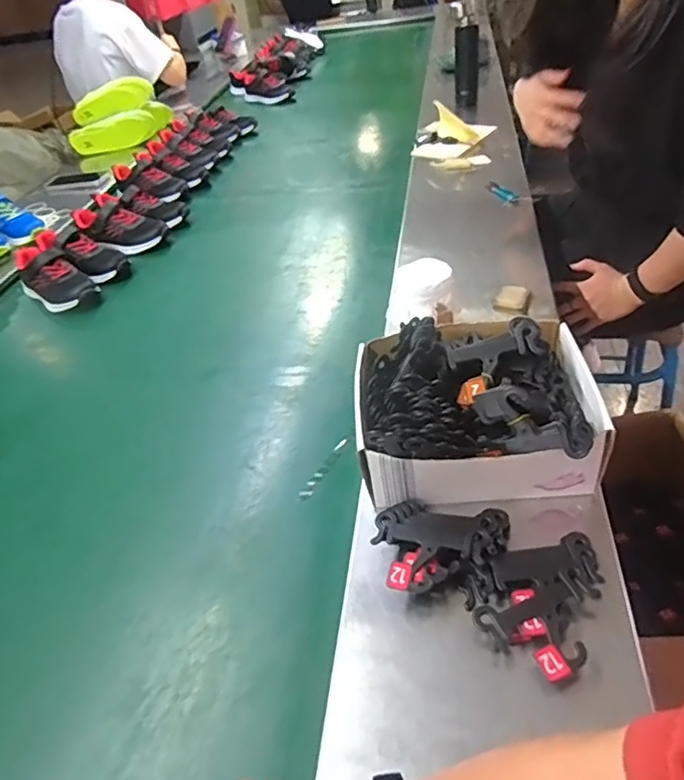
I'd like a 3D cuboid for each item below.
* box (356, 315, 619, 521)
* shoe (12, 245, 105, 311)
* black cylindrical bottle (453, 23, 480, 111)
[{"bbox_3d":[0.134,0.010,0.579,0.227,0.136,0.199,-2,40,8],"label":"box"},{"bbox_3d":[-0.545,-0.214,1.051,0.218,0.068,0.089,26,51,34],"label":"shoe"},{"bbox_3d":[0.344,-0.889,1.538,0.069,0.191,0.048,1,41,11],"label":"black cylindrical bottle"}]

